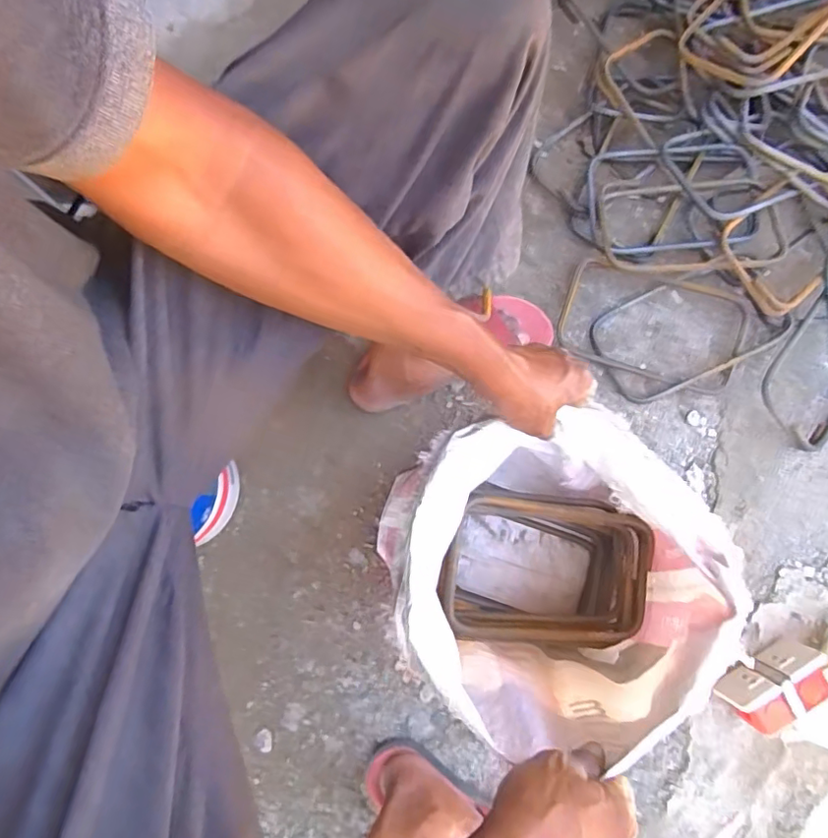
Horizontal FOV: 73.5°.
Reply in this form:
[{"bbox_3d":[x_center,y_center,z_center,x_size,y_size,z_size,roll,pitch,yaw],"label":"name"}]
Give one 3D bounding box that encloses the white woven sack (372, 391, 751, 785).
[{"bbox_3d":[0.136,0.136,0.585,0.301,0.341,0.296,15,78,2],"label":"white woven sack"}]

